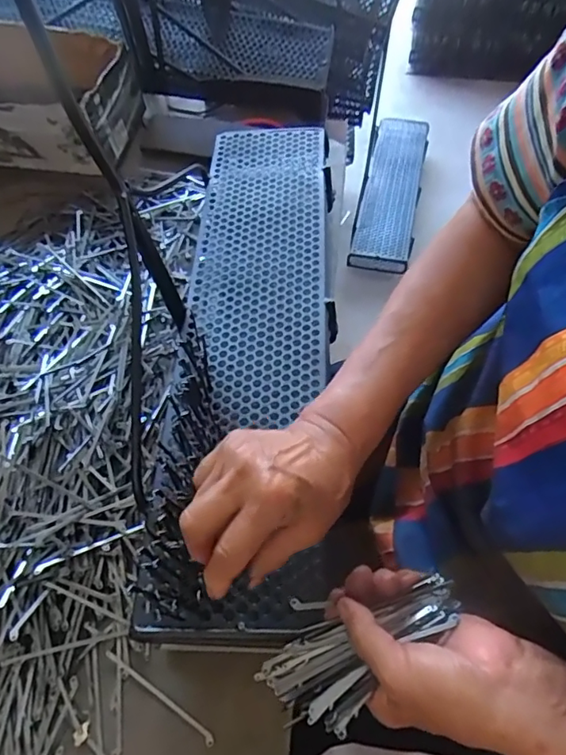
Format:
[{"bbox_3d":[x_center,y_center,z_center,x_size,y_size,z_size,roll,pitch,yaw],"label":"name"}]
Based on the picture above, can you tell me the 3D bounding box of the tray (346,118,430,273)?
[{"bbox_3d":[0.305,-0.534,1.445,0.158,0.037,0.592,15,60,-2],"label":"tray"}]

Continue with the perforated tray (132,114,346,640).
[{"bbox_3d":[-0.033,-0.072,0.531,0.159,0.033,0.558,1,57,0],"label":"perforated tray"}]

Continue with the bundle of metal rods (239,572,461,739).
[{"bbox_3d":[0.049,0.169,0.341,0.137,0.034,0.075,-26,59,-2],"label":"bundle of metal rods"}]

